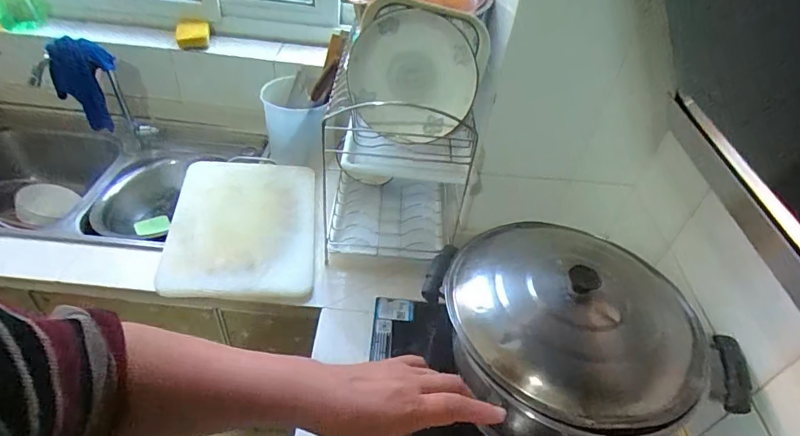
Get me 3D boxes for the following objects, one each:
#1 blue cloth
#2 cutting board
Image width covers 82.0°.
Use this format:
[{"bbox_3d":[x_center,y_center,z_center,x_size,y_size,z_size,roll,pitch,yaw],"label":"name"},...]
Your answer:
[{"bbox_3d":[-0.709,-0.301,1.047,0.132,0.216,0.033,9,42,3],"label":"blue cloth"},{"bbox_3d":[-0.307,0.012,0.910,0.266,0.031,0.349,0,49,-8],"label":"cutting board"}]

